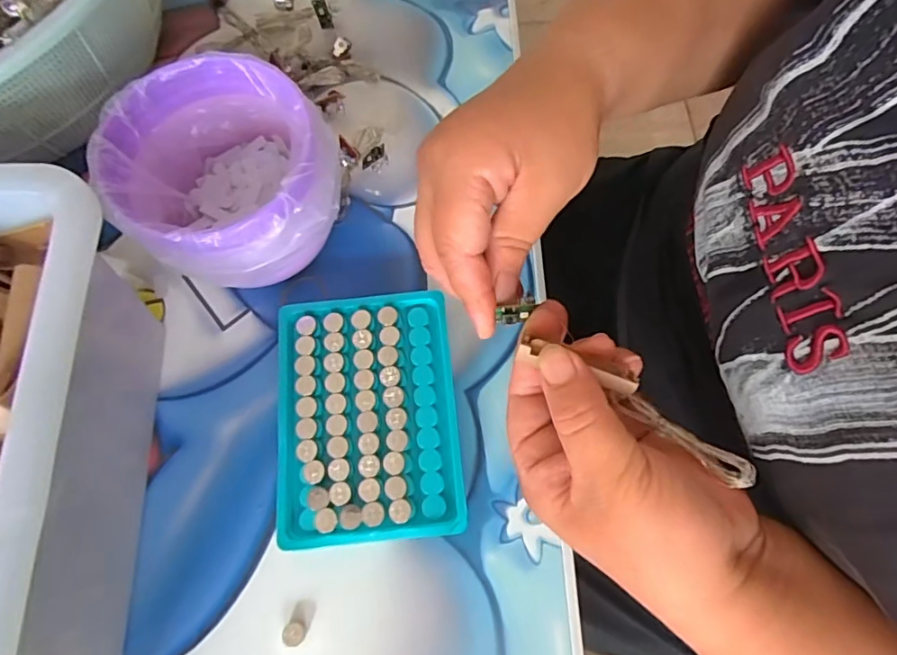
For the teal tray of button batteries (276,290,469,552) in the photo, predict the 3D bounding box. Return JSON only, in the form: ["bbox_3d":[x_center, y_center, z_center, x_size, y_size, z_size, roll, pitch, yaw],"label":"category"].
[{"bbox_3d":[-0.044,0.047,0.291,0.095,0.024,0.131,-5,72,-2],"label":"teal tray of button batteries"}]

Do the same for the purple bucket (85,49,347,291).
[{"bbox_3d":[-0.120,-0.076,0.300,0.103,0.090,0.107,0,72,-1],"label":"purple bucket"}]

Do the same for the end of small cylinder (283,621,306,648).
[{"bbox_3d":[-0.077,0.153,0.264,0.011,0.006,0.011,0,72,-1],"label":"end of small cylinder"}]

